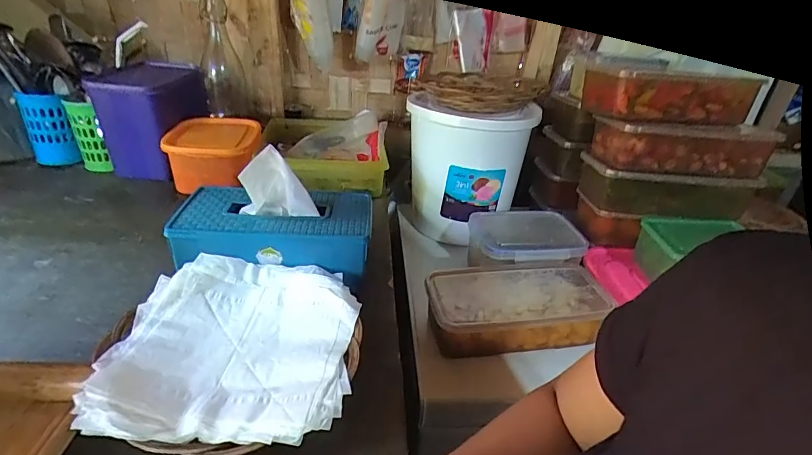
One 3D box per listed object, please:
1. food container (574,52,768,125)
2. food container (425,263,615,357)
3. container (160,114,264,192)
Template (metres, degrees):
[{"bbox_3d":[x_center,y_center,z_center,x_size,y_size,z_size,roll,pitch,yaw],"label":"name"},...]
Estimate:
[{"bbox_3d":[0.384,-0.212,0.671,0.212,0.066,0.146,5,30,-1],"label":"food container"},{"bbox_3d":[0.158,0.117,0.632,0.255,0.066,0.126,1,30,-9],"label":"food container"},{"bbox_3d":[-0.336,-0.130,0.769,0.137,0.083,0.152,0,30,-10],"label":"container"}]

